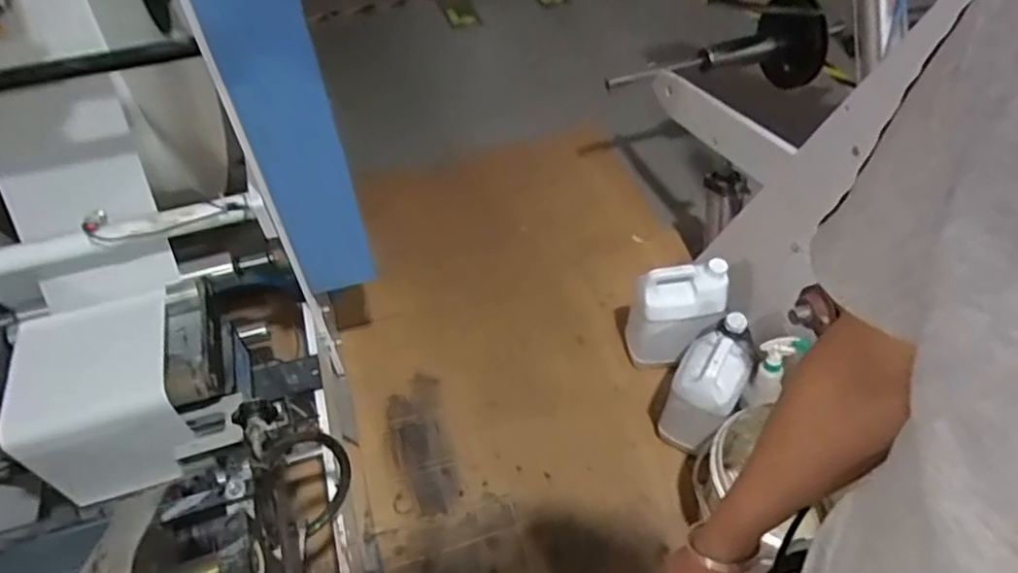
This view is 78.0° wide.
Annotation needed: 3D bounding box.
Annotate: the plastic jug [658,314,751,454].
[{"bbox_3d":[0.413,0.205,1.305,0.129,0.254,0.180,23,54,21],"label":"plastic jug"}]

